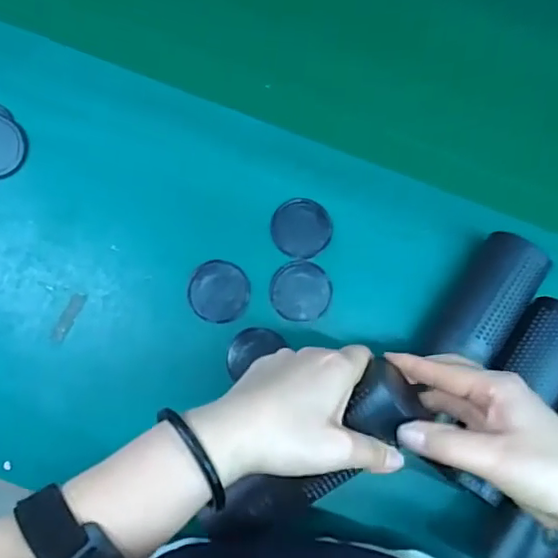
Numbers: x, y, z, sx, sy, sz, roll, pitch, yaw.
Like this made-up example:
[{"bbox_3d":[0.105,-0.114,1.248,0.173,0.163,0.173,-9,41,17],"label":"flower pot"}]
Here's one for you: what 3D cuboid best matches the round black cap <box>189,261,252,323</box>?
[{"bbox_3d":[-0.049,0.011,0.478,0.049,0.004,0.049,0,85,-4],"label":"round black cap"}]

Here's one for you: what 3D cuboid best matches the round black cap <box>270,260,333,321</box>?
[{"bbox_3d":[0.019,0.010,0.482,0.050,0.004,0.049,0,85,-4],"label":"round black cap"}]

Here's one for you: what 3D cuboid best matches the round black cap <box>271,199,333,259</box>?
[{"bbox_3d":[0.019,-0.042,0.488,0.049,0.011,0.048,0,85,-4],"label":"round black cap"}]

